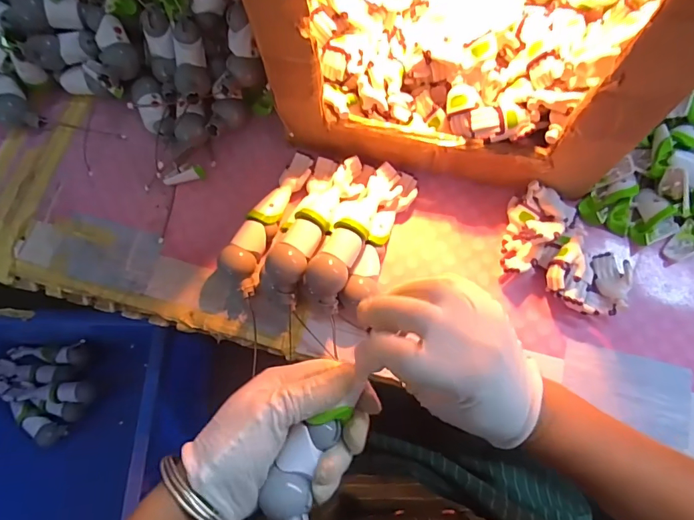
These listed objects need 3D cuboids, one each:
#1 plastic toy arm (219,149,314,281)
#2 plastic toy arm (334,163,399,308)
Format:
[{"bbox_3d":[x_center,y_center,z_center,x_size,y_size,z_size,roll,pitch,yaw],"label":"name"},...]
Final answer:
[{"bbox_3d":[-0.077,-0.046,0.438,0.029,0.030,0.143,27,76,9],"label":"plastic toy arm"},{"bbox_3d":[0.008,-0.031,0.403,0.038,0.029,0.152,26,64,9],"label":"plastic toy arm"}]

